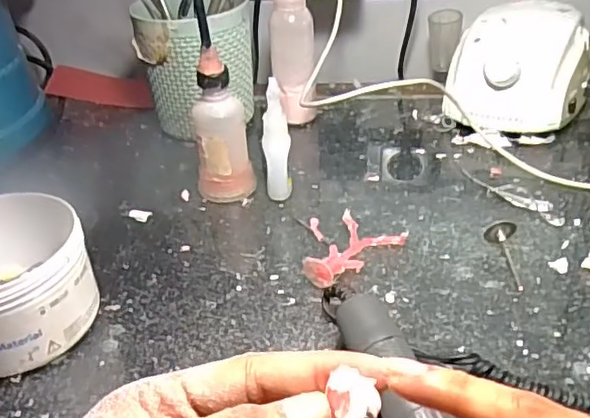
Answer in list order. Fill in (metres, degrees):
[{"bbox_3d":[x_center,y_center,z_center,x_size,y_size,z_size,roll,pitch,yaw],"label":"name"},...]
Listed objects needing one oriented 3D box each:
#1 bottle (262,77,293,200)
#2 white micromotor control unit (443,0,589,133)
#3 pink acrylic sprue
[{"bbox_3d":[-0.013,-0.046,0.440,0.018,0.084,0.022,-3,35,2],"label":"bottle"},{"bbox_3d":[0.194,-0.120,0.530,0.110,0.081,0.127,12,38,22],"label":"white micromotor control unit"},{"bbox_3d":[0.039,0.024,0.395,0.063,0.017,0.074,0,35,6],"label":"pink acrylic sprue"}]

